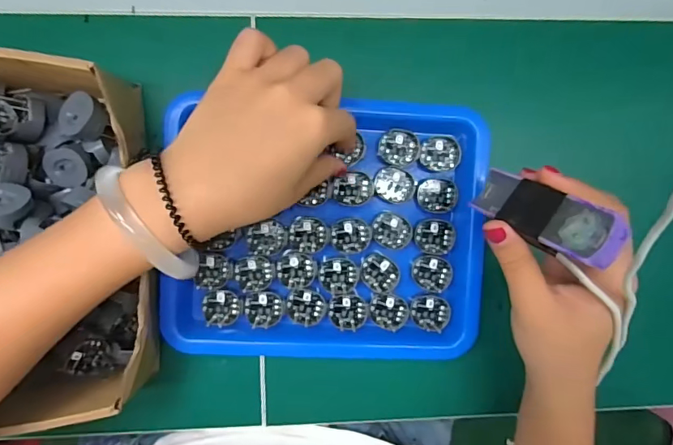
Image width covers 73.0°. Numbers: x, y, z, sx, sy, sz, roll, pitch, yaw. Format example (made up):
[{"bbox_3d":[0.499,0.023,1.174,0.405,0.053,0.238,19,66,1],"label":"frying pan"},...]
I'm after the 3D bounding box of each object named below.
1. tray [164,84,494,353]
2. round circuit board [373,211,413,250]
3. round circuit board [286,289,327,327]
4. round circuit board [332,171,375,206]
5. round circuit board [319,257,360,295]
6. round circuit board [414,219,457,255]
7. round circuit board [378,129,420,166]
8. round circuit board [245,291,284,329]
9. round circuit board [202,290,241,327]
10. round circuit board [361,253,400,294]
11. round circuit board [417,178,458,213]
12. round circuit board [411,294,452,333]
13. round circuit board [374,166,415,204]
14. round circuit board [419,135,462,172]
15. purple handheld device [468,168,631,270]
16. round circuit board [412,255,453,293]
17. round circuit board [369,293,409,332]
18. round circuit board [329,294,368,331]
[{"bbox_3d":[-0.006,0.005,0.316,0.213,0.022,0.181,5,93,-5],"label":"tray"},{"bbox_3d":[0.040,0.006,0.322,0.028,0.004,0.025,27,91,-5],"label":"round circuit board"},{"bbox_3d":[-0.021,0.061,0.322,0.028,0.004,0.025,5,93,-5],"label":"round circuit board"},{"bbox_3d":[0.012,-0.024,0.319,0.029,0.004,0.023,-8,94,-4],"label":"round circuit board"},{"bbox_3d":[0.002,0.038,0.322,0.027,0.004,0.025,4,93,-5],"label":"round circuit board"},{"bbox_3d":[0.071,0.010,0.324,0.028,0.004,0.025,3,93,-5],"label":"round circuit board"},{"bbox_3d":[0.044,-0.052,0.319,0.028,0.004,0.024,7,93,-5],"label":"round circuit board"},{"bbox_3d":[-0.051,0.062,0.319,0.026,0.004,0.024,0,93,-4],"label":"round circuit board"},{"bbox_3d":[-0.081,0.060,0.318,0.025,0.004,0.024,0,93,-4],"label":"round circuit board"},{"bbox_3d":[0.032,0.037,0.323,0.027,0.004,0.027,4,93,-5],"label":"round circuit board"},{"bbox_3d":[0.072,-0.019,0.323,0.028,0.004,0.024,4,93,-5],"label":"round circuit board"},{"bbox_3d":[0.068,0.065,0.327,0.028,0.006,0.025,15,92,-5],"label":"round circuit board"},{"bbox_3d":[0.041,-0.026,0.321,0.028,0.004,0.025,18,92,-5],"label":"round circuit board"},{"bbox_3d":[0.074,-0.048,0.321,0.027,0.004,0.024,4,93,-5],"label":"round circuit board"},{"bbox_3d":[0.104,-0.003,0.236,0.027,0.079,0.010,-51,130,0],"label":"purple handheld device"},{"bbox_3d":[0.069,0.037,0.327,0.028,0.004,0.025,14,92,-5],"label":"round circuit board"},{"bbox_3d":[0.038,0.064,0.325,0.028,0.004,0.024,21,91,-5],"label":"round circuit board"},{"bbox_3d":[0.008,0.064,0.324,0.026,0.004,0.025,3,93,-5],"label":"round circuit board"}]

